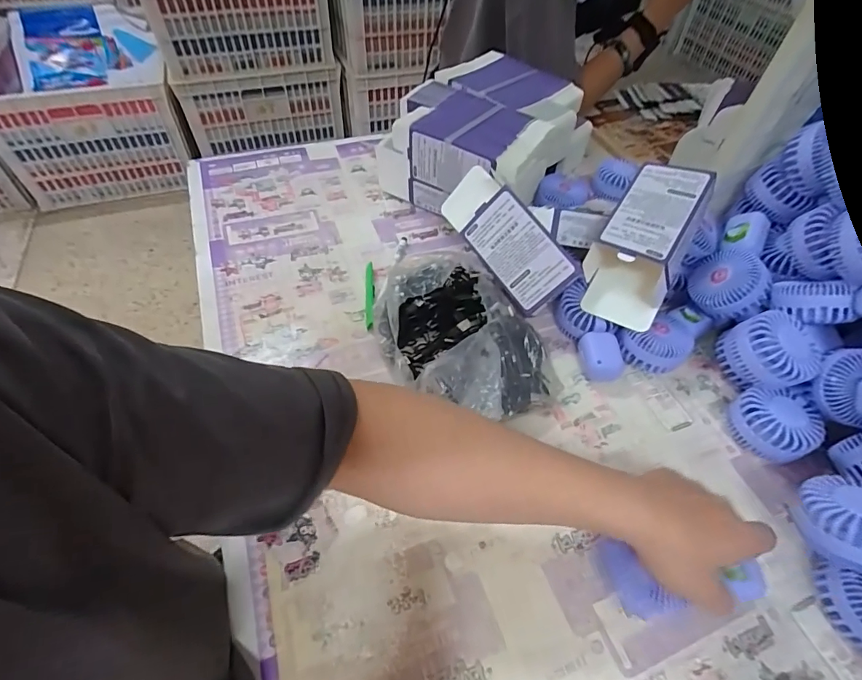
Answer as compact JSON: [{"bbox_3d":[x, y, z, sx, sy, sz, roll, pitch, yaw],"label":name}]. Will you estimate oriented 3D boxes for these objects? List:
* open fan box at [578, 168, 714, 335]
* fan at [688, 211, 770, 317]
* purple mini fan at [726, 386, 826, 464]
[{"bbox_3d":[0.243,-0.114,0.506,0.090,0.056,0.202,24,78,20],"label":"open fan box"},{"bbox_3d":[0.346,-0.084,0.511,0.074,0.048,0.122,-3,63,41],"label":"fan"},{"bbox_3d":[0.336,0.085,0.437,0.075,0.044,0.071,2,50,-2],"label":"purple mini fan"}]

